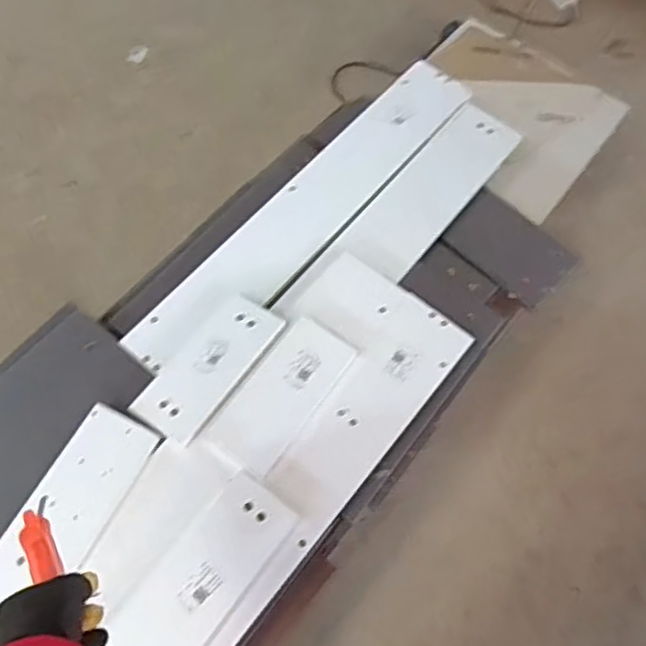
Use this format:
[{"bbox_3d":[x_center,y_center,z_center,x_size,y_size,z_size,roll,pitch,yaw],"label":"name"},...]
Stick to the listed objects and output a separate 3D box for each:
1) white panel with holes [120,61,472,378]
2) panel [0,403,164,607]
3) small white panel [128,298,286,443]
[{"bbox_3d":[-0.017,-0.201,1.100,0.141,0.023,0.764,32,67,24],"label":"white panel with holes"},{"bbox_3d":[-0.396,0.350,0.796,0.109,0.033,0.535,26,67,10],"label":"panel"},{"bbox_3d":[-0.164,0.060,0.946,0.109,0.011,0.237,30,67,26],"label":"small white panel"}]

